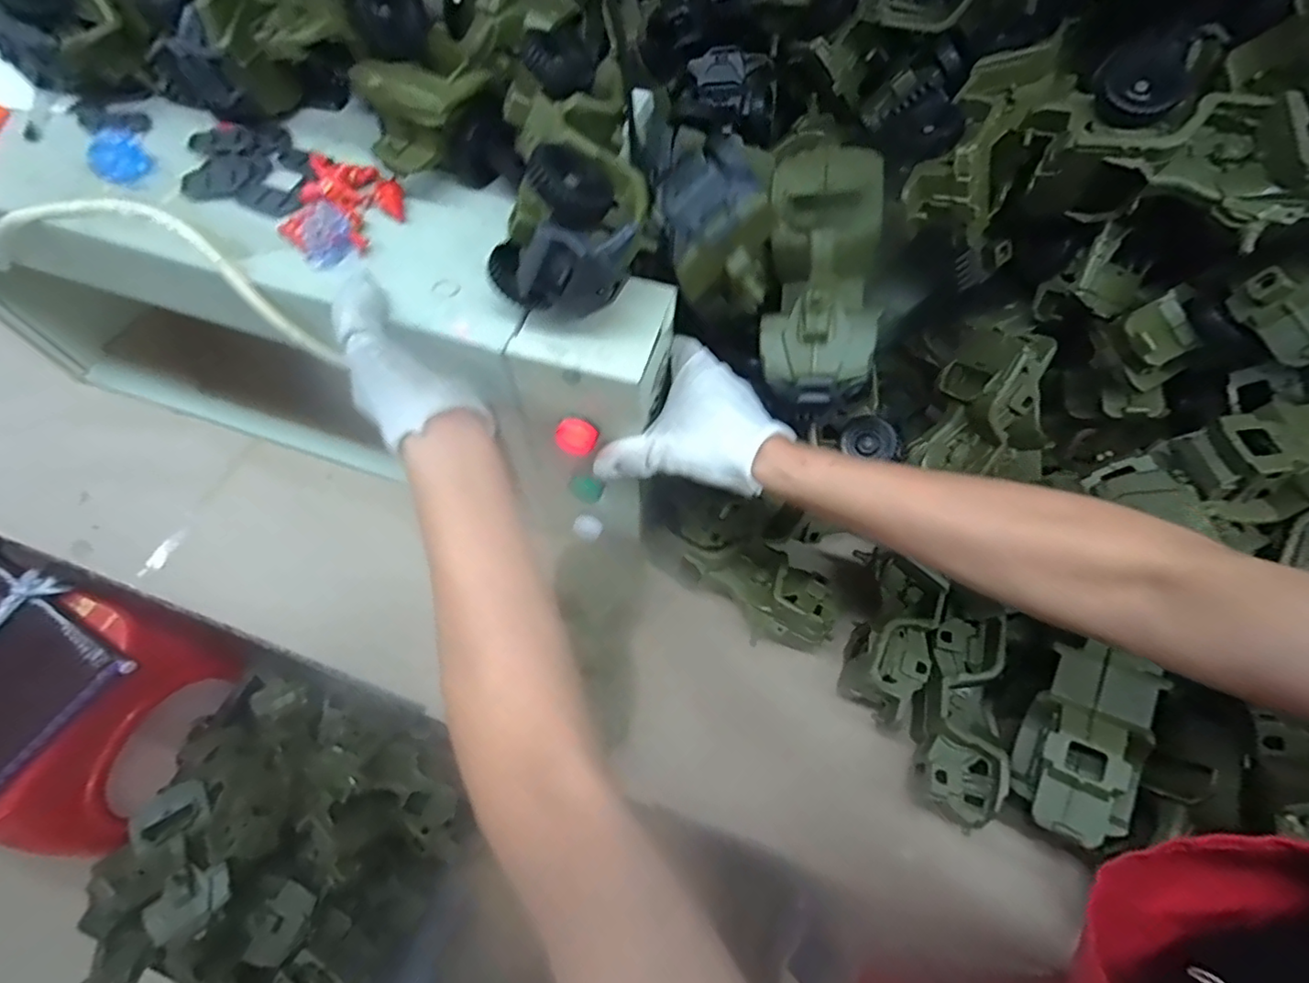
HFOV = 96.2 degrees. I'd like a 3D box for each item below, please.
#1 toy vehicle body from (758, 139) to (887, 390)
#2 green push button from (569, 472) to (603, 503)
[{"bbox_3d":[0.124,-0.162,0.431,0.079,0.063,0.179,7,83,1],"label":"toy vehicle body"},{"bbox_3d":[-0.053,-0.003,0.458,0.026,0.021,0.013,18,64,7],"label":"green push button"}]

